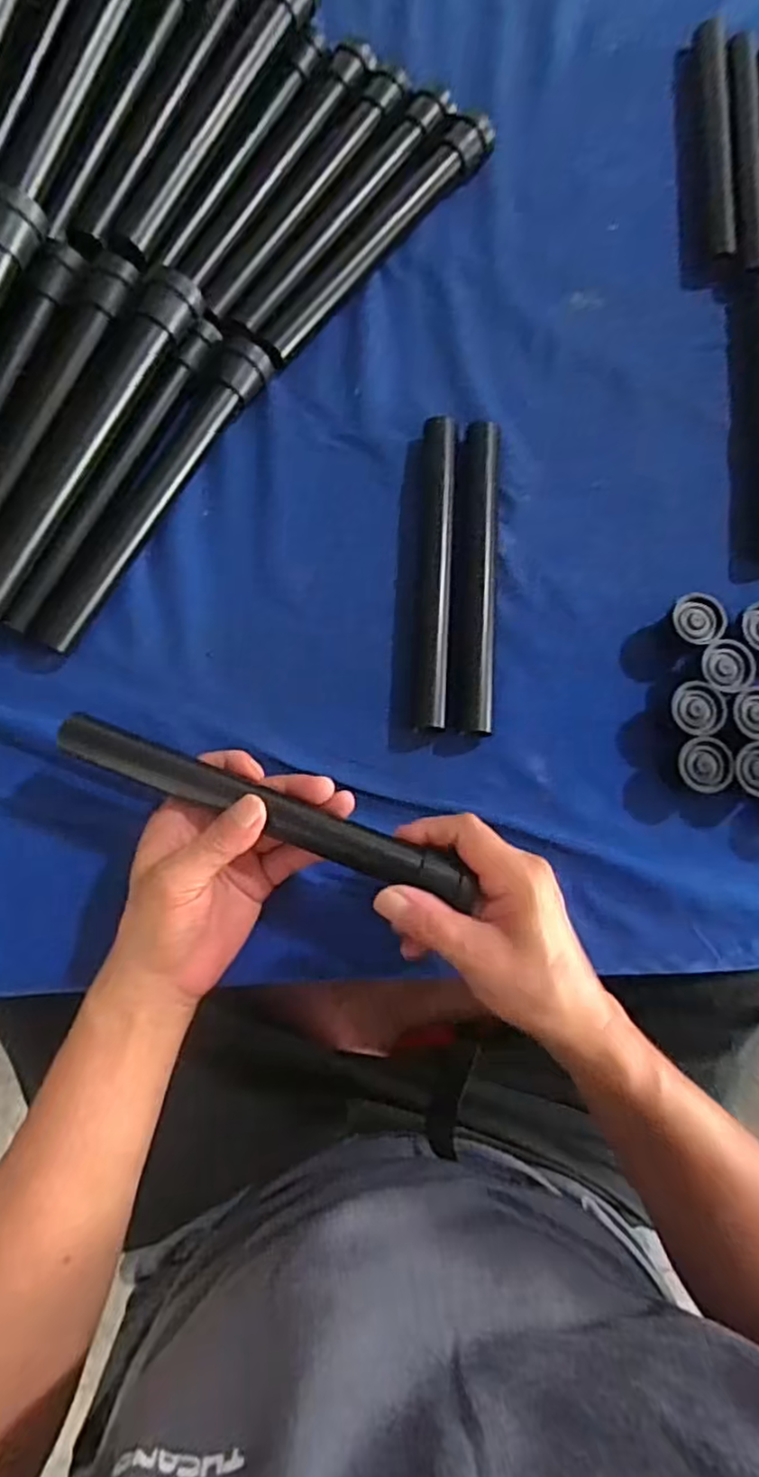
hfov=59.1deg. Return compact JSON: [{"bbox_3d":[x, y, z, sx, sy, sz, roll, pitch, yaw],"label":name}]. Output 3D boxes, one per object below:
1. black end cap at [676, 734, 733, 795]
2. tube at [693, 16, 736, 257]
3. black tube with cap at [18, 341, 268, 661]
[{"bbox_3d":[0.207,0.018,0.432,0.031,0.030,0.035,-23,82,-8],"label":"black end cap"},{"bbox_3d":[0.260,-0.463,0.519,0.022,0.021,0.204,1,80,-4],"label":"tube"},{"bbox_3d":[-0.151,-0.164,0.453,0.029,0.026,0.245,32,79,2],"label":"black tube with cap"}]

